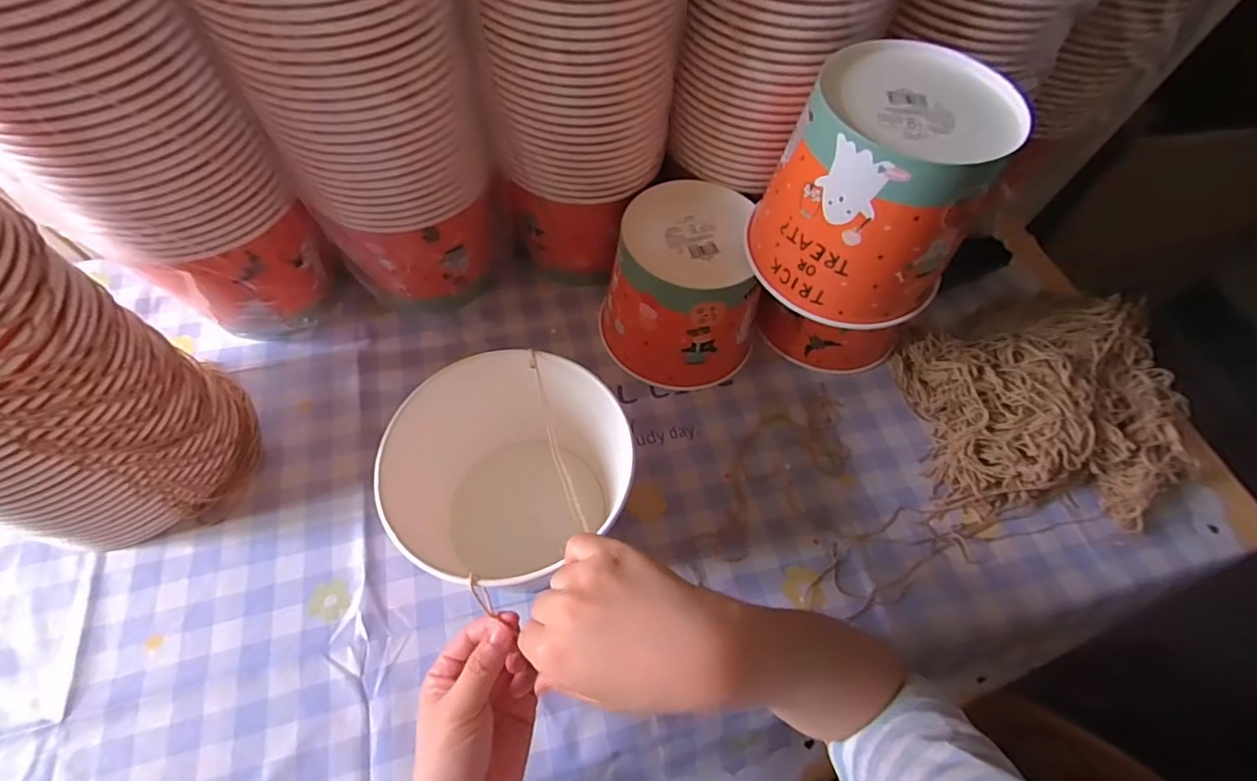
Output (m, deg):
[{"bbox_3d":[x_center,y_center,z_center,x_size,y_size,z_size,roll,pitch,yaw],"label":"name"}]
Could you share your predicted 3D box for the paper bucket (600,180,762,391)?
[{"bbox_3d":[0.059,-0.093,0.501,0.135,0.135,0.132,2,61,-3],"label":"paper bucket"}]

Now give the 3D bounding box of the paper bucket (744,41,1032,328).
[{"bbox_3d":[0.177,-0.142,0.381,0.143,0.131,0.134,30,64,12],"label":"paper bucket"}]

